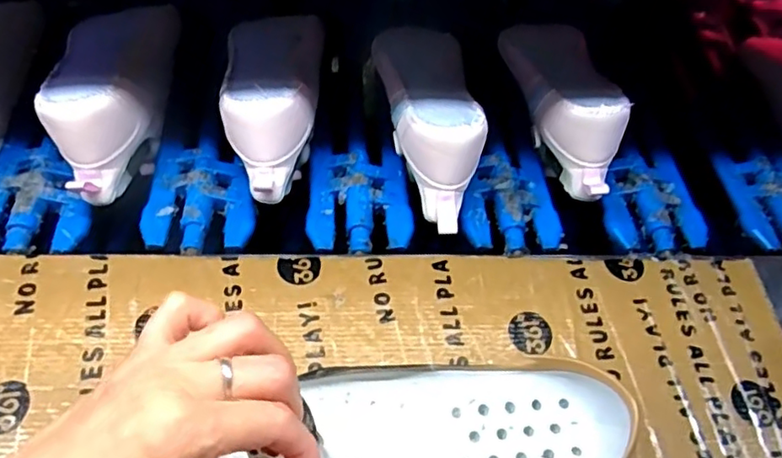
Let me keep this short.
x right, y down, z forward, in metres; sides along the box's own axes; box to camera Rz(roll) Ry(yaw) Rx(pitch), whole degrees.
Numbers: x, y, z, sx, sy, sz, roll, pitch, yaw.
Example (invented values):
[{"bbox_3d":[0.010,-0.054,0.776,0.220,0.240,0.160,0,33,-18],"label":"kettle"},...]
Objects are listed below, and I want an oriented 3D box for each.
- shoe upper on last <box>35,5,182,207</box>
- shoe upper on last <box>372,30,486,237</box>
[{"bbox_3d":[-0.250,-0.128,0.529,0.081,0.094,0.225,-1,56,-4],"label":"shoe upper on last"},{"bbox_3d":[0.028,-0.110,0.560,0.089,0.092,0.245,-2,56,-4],"label":"shoe upper on last"}]

